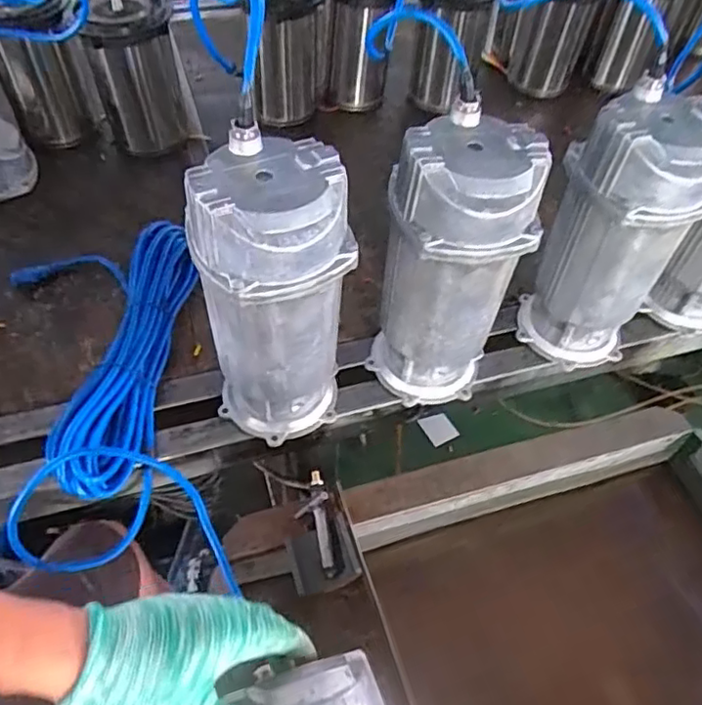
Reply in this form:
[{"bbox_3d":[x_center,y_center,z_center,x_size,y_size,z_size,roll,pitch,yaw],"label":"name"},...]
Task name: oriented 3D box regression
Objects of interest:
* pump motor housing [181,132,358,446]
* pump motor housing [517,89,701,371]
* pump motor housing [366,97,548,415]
[{"bbox_3d":[-0.068,-0.038,0.571,0.107,0.290,0.115,2,52,-3],"label":"pump motor housing"},{"bbox_3d":[0.281,-0.115,0.663,0.119,0.292,0.113,-2,52,-6],"label":"pump motor housing"},{"bbox_3d":[0.095,-0.075,0.618,0.133,0.292,0.114,15,52,7],"label":"pump motor housing"}]

